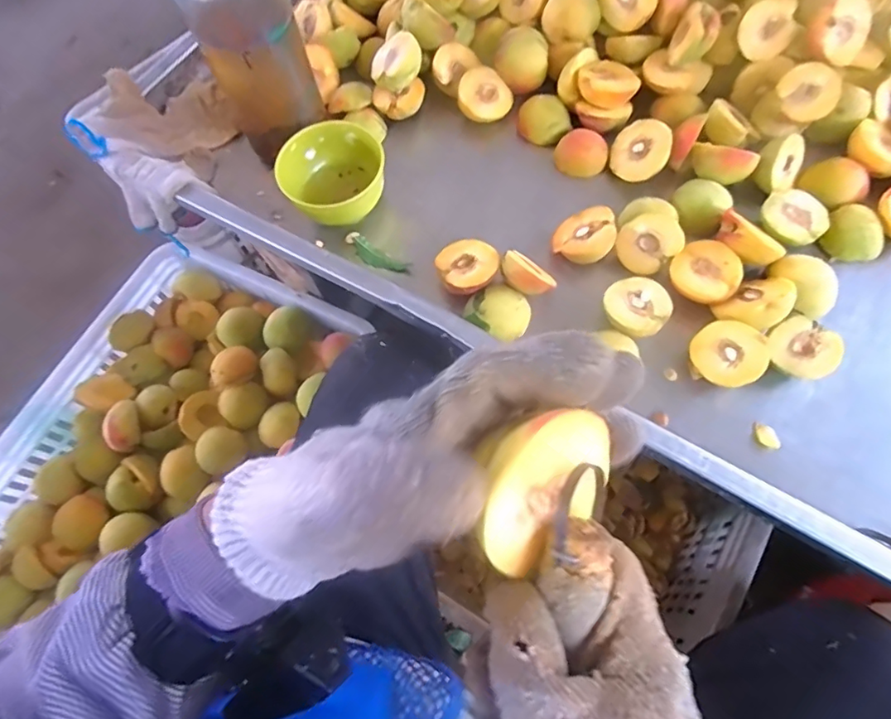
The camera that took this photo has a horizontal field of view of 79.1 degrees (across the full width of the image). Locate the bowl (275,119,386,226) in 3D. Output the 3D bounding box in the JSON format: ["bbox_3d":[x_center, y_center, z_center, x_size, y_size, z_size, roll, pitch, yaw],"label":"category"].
[{"bbox_3d":[-0.120,-0.195,0.584,0.108,0.054,0.109,-1,68,2],"label":"bowl"}]

